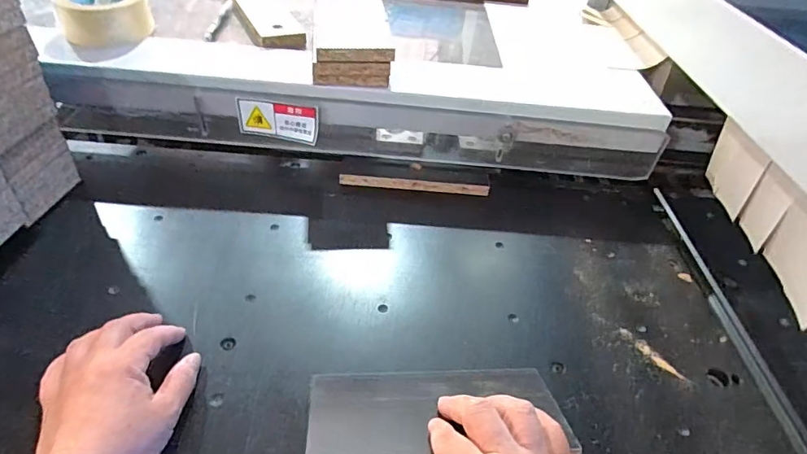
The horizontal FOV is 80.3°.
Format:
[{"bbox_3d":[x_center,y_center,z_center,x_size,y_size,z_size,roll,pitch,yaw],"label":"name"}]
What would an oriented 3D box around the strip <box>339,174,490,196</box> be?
[{"bbox_3d":[0.014,-0.054,0.611,0.188,0.011,0.013,4,42,-3],"label":"strip"}]

